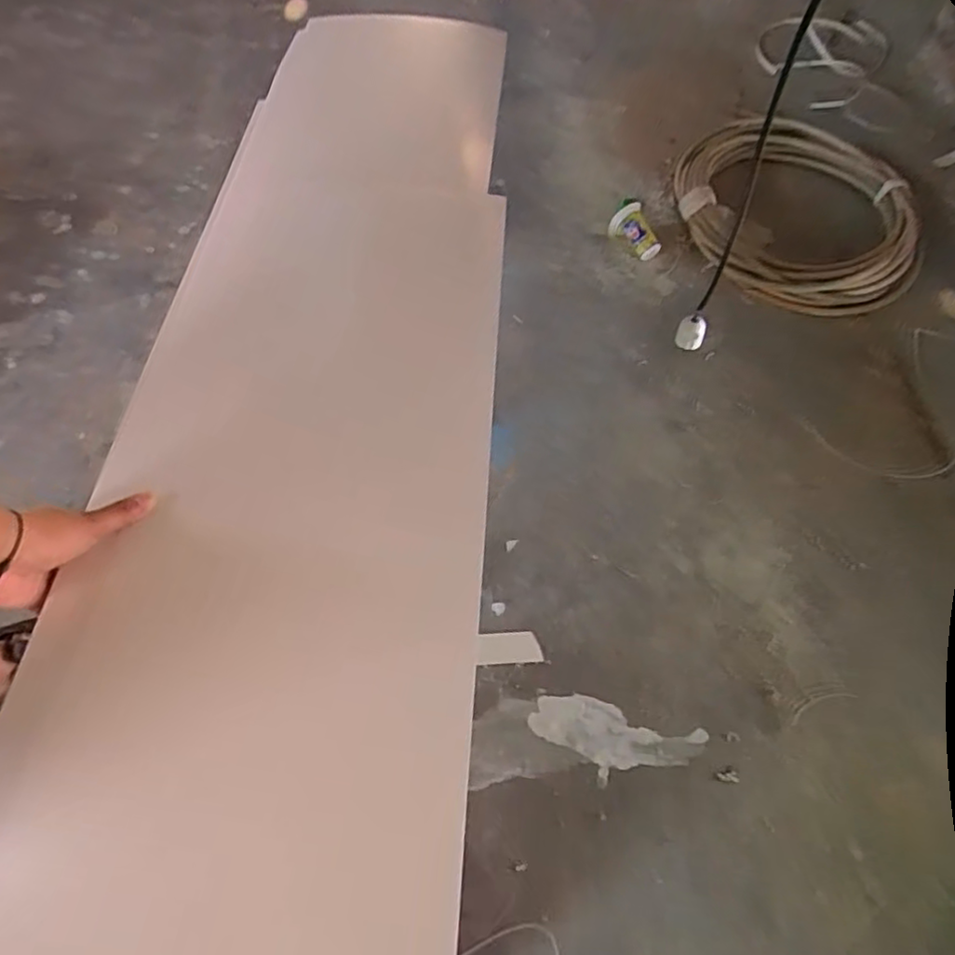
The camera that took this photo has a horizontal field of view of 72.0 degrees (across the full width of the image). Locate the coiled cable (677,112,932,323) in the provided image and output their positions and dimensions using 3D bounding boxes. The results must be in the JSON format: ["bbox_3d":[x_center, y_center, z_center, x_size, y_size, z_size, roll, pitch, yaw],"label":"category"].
[{"bbox_3d":[0.576,-0.477,1.161,0.394,0.104,0.419,1,62,-1],"label":"coiled cable"}]

